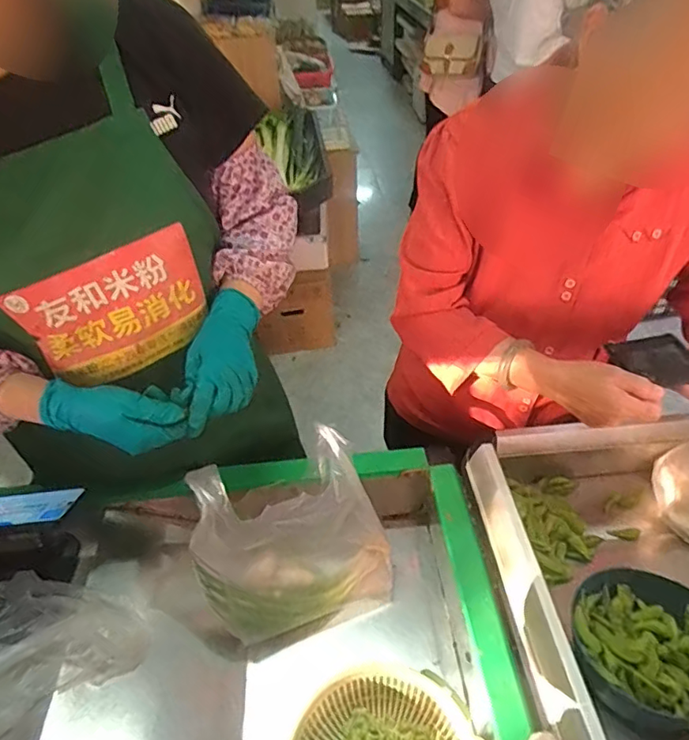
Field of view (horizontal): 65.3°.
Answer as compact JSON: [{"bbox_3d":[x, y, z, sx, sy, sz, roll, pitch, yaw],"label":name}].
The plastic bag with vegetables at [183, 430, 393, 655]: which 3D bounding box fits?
[{"bbox_3d":[-0.073,0.220,0.717,0.241,0.210,0.168,-17,44,-15],"label":"plastic bag with vegetables"}]

